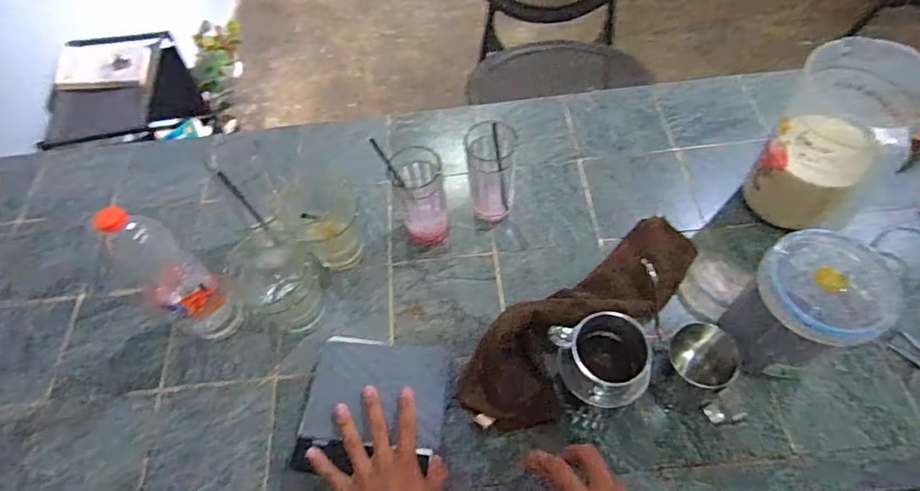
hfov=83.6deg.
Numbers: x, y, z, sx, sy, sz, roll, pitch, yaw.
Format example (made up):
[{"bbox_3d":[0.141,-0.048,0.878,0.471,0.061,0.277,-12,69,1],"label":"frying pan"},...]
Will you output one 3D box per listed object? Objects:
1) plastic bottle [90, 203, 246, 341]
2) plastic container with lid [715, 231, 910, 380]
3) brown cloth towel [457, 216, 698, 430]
[{"bbox_3d":[-0.338,0.036,0.599,0.084,0.222,0.074,33,66,22],"label":"plastic bottle"},{"bbox_3d":[0.363,0.072,0.556,0.113,0.154,0.114,-28,60,-12],"label":"plastic container with lid"},{"bbox_3d":[0.154,0.082,0.646,0.363,0.038,0.126,-38,63,-17],"label":"brown cloth towel"}]

